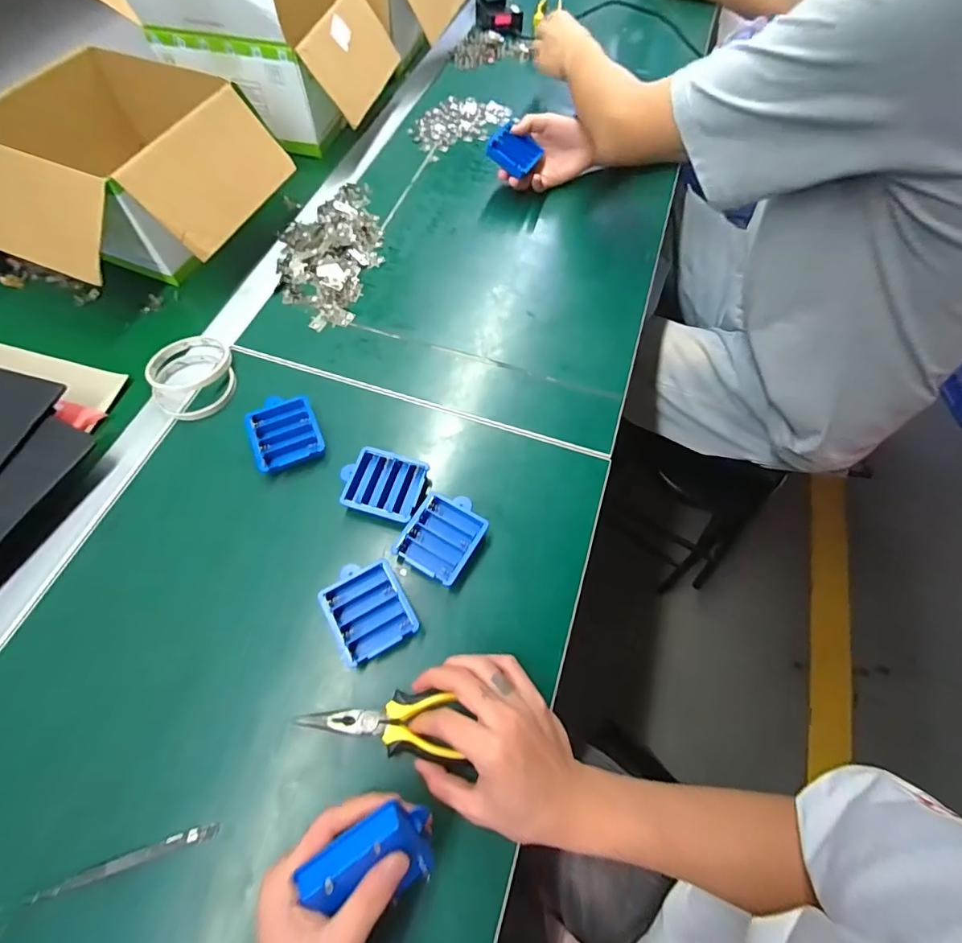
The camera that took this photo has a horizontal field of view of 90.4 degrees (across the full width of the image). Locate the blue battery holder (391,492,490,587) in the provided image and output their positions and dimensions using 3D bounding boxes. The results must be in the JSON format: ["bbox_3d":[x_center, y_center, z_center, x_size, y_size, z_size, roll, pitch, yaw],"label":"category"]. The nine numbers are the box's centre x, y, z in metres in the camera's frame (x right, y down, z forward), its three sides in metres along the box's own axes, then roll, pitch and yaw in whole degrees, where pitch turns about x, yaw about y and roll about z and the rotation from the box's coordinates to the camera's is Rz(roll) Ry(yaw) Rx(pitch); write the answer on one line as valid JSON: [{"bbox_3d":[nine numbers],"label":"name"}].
[{"bbox_3d":[-0.035,0.060,0.444,0.065,0.015,0.076,27,65,13],"label":"blue battery holder"}]

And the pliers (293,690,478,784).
[{"bbox_3d":[-0.070,0.188,0.361,0.133,0.017,0.045,7,62,9],"label":"pliers"}]

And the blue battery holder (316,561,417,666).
[{"bbox_3d":[-0.096,0.117,0.407,0.065,0.014,0.074,-27,66,-14],"label":"blue battery holder"}]

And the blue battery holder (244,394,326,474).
[{"bbox_3d":[-0.201,-0.040,0.486,0.066,0.018,0.074,-21,64,-12],"label":"blue battery holder"}]

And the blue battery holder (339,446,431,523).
[{"bbox_3d":[-0.093,0.011,0.467,0.079,0.017,0.065,13,63,6],"label":"blue battery holder"}]

